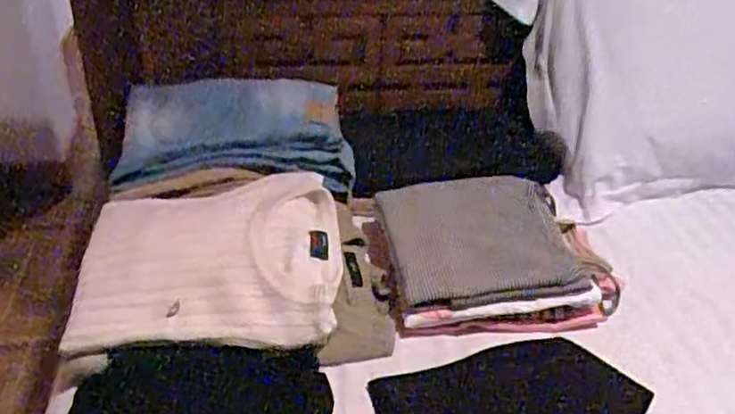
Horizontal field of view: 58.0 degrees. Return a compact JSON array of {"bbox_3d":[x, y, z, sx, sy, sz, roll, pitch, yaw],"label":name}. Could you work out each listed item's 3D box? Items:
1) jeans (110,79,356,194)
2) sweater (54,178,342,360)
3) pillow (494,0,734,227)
[{"bbox_3d":[-0.189,-0.126,0.948,0.317,0.079,0.193,-1,33,-7],"label":"jeans"},{"bbox_3d":[-0.176,0.049,0.758,0.285,0.041,0.246,-4,47,1],"label":"sweater"},{"bbox_3d":[0.529,-0.205,0.947,0.634,0.328,0.211,-4,34,-11],"label":"pillow"}]

